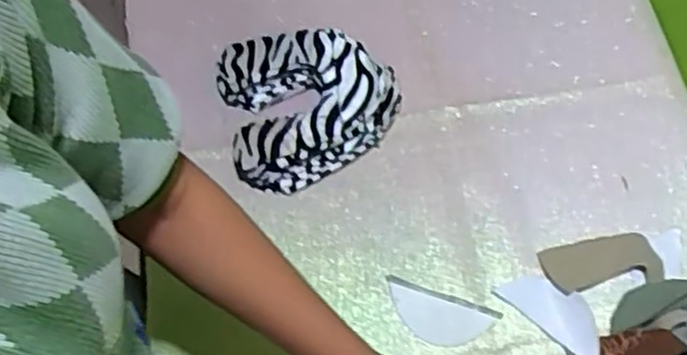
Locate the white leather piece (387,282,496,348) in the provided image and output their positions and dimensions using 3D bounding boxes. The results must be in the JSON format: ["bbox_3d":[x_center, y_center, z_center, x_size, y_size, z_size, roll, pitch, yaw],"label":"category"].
[{"bbox_3d":[0.088,0.137,0.690,0.100,0.004,0.043,18,73,9],"label":"white leather piece"}]

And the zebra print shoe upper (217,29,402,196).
[{"bbox_3d":[-0.033,-0.079,0.754,0.178,0.049,0.164,-13,67,-7],"label":"zebra print shoe upper"}]

